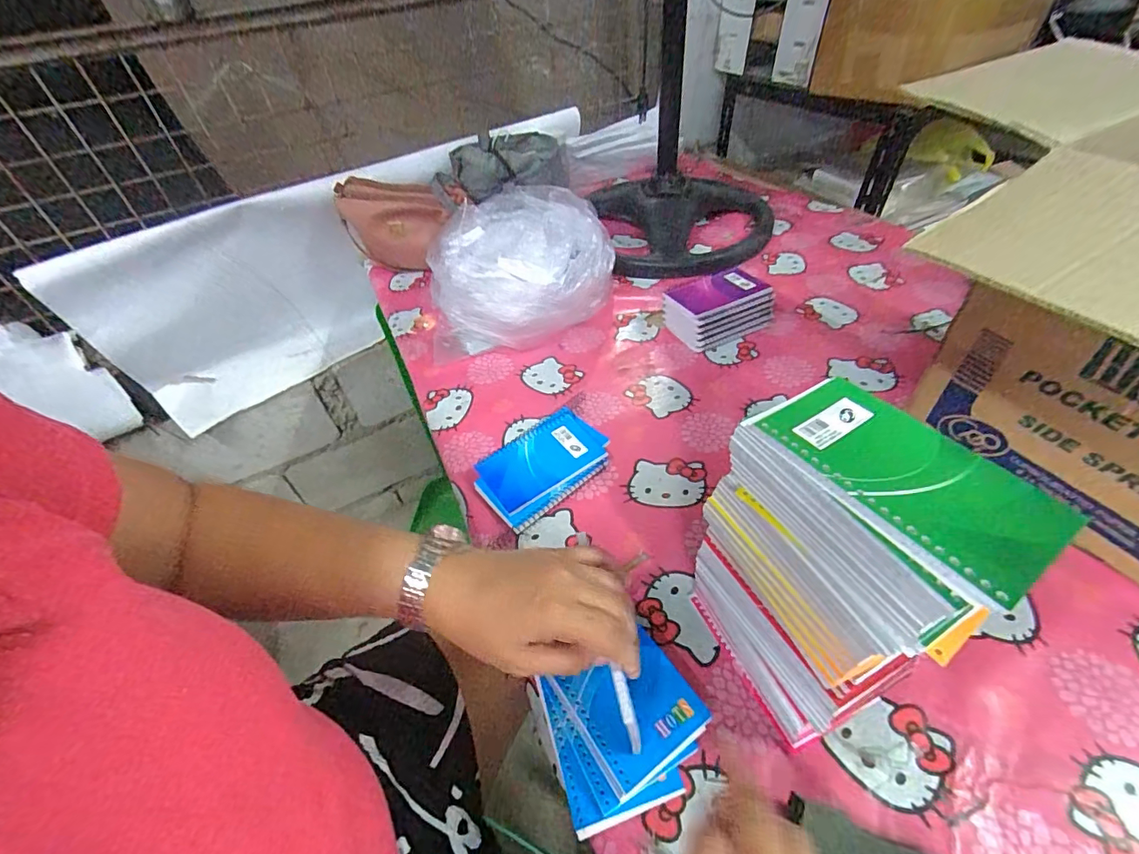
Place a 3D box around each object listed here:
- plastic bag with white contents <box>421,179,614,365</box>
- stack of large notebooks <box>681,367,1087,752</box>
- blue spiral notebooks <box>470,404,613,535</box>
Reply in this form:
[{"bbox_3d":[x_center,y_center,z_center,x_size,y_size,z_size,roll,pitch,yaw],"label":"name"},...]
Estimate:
[{"bbox_3d":[-0.076,-0.246,0.764,0.283,0.146,0.257,-5,45,3],"label":"plastic bag with white contents"},{"bbox_3d":[0.170,0.097,0.331,0.102,0.231,0.148,-22,47,-14],"label":"stack of large notebooks"},{"bbox_3d":[-0.028,0.042,0.558,0.155,0.023,0.099,-34,51,-24],"label":"blue spiral notebooks"}]

